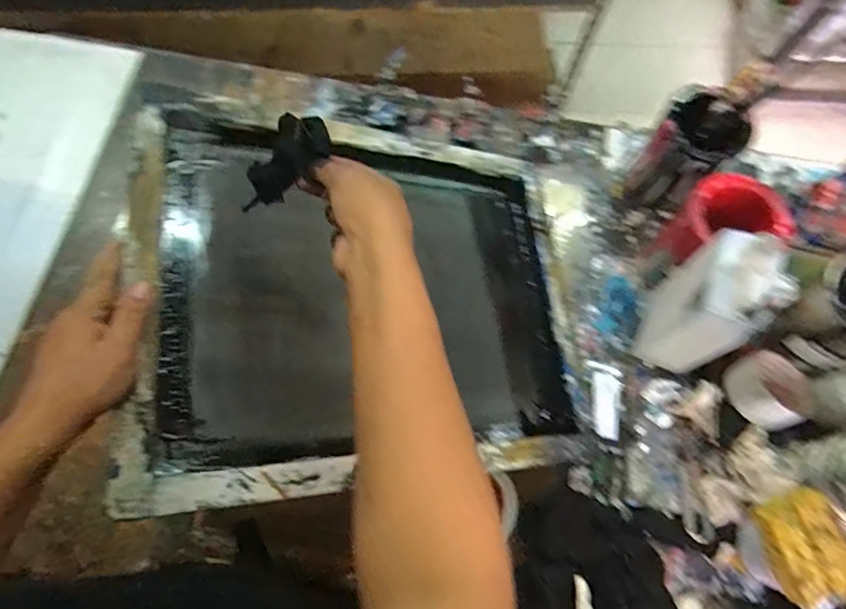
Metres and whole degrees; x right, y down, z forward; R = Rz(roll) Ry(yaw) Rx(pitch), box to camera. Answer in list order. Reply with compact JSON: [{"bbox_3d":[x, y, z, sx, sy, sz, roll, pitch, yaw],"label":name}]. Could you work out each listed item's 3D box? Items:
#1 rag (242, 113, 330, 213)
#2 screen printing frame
[{"bbox_3d":[-0.122,-0.121,0.459,0.097,0.036,0.040,-45,75,13],"label":"rag"},{"bbox_3d":[-0.046,-0.016,0.588,0.490,0.047,0.399,2,69,-29],"label":"screen printing frame"}]

